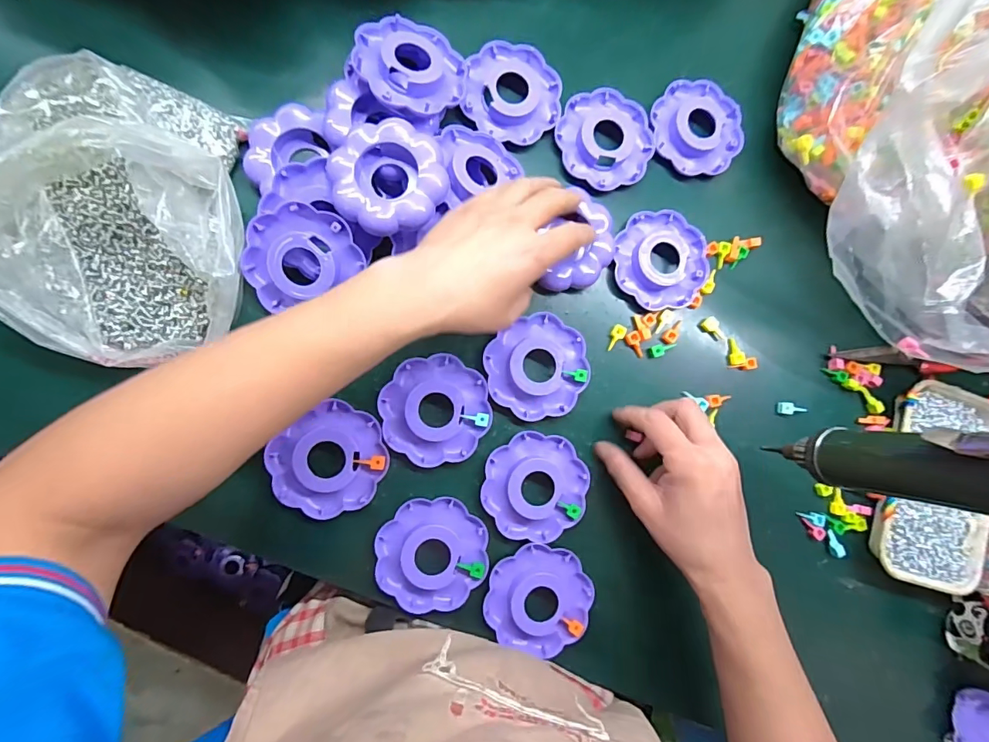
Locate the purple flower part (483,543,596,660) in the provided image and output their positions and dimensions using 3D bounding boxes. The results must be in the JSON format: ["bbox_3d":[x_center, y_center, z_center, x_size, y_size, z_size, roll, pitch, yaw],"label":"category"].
[{"bbox_3d":[0.036,0.183,0.367,0.083,0.012,0.082,1,87,-9],"label":"purple flower part"}]

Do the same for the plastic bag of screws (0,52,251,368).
[{"bbox_3d":[-0.277,-0.108,0.307,0.190,0.066,0.217,-6,88,-10],"label":"plastic bag of screws"}]

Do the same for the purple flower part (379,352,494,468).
[{"bbox_3d":[-0.046,0.031,0.361,0.082,0.009,0.084,1,87,-9],"label":"purple flower part"}]

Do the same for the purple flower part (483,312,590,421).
[{"bbox_3d":[0.035,-0.003,0.376,0.084,0.016,0.083,1,87,-9],"label":"purple flower part"}]

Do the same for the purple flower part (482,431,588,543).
[{"bbox_3d":[0.034,0.094,0.369,0.083,0.011,0.082,-35,93,-9],"label":"purple flower part"}]

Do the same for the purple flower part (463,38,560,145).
[{"bbox_3d":[0.015,-0.233,0.389,0.080,0.017,0.085,5,86,-9],"label":"purple flower part"}]

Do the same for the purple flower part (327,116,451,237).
[{"bbox_3d":[-0.078,-0.141,0.335,0.081,0.019,0.078,1,87,-9],"label":"purple flower part"}]

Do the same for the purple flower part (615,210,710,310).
[{"bbox_3d":[0.146,-0.097,0.397,0.083,0.017,0.083,1,87,-9],"label":"purple flower part"}]

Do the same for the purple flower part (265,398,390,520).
[{"bbox_3d":[-0.123,0.068,0.347,0.078,0.012,0.083,34,82,-6],"label":"purple flower part"}]

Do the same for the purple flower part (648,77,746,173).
[{"bbox_3d":[0.183,-0.220,0.412,0.083,0.017,0.087,1,87,-9],"label":"purple flower part"}]

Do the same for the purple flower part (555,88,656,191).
[{"bbox_3d":[0.097,-0.202,0.398,0.085,0.017,0.083,1,87,-9],"label":"purple flower part"}]

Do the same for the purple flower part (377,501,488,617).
[{"bbox_3d":[-0.048,0.142,0.354,0.083,0.012,0.082,1,87,-9],"label":"purple flower part"}]

